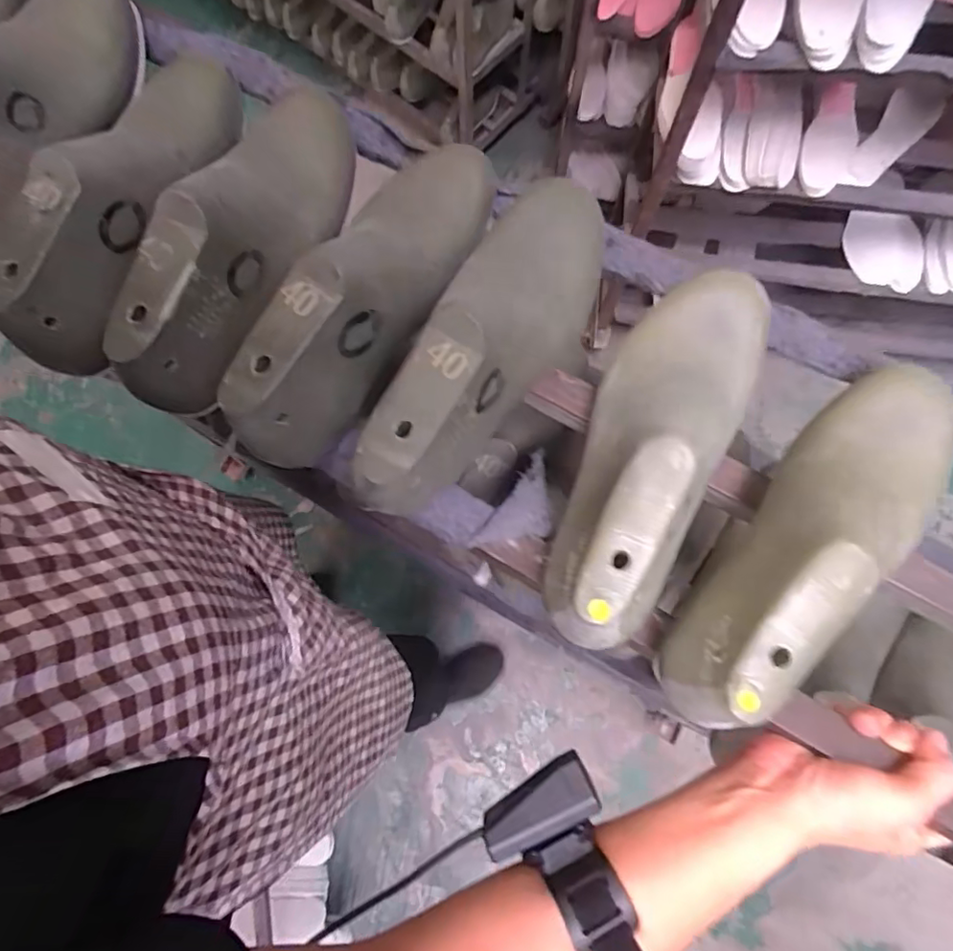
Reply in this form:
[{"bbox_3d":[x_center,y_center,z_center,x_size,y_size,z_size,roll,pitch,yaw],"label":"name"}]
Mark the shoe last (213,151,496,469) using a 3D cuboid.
[{"bbox_3d":[-0.059,-0.117,0.354,0.068,0.072,0.244,30,77,8],"label":"shoe last"}]

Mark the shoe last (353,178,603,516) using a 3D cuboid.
[{"bbox_3d":[0.016,-0.087,0.352,0.074,0.081,0.253,24,77,7],"label":"shoe last"}]

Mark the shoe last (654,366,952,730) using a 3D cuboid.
[{"bbox_3d":[0.198,0.033,0.307,0.079,0.069,0.247,37,78,9],"label":"shoe last"}]

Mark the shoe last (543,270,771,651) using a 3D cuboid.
[{"bbox_3d":[0.101,-0.026,0.322,0.080,0.066,0.240,29,77,8],"label":"shoe last"}]

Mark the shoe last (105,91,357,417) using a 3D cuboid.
[{"bbox_3d":[-0.143,-0.163,0.368,0.079,0.072,0.251,12,76,4],"label":"shoe last"}]

